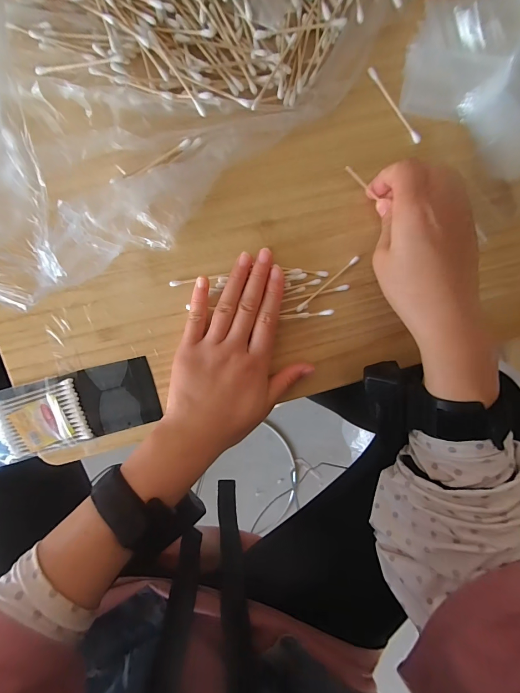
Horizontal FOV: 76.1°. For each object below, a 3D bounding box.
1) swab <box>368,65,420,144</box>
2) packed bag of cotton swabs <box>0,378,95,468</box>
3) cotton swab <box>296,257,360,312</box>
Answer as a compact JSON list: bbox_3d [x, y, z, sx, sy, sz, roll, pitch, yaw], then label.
[{"bbox_3d":[0.112,-0.200,0.275,0.006,0.004,0.071,-38,98,3],"label":"swab"},{"bbox_3d":[-0.214,0.069,0.296,0.112,0.010,0.066,-17,99,0],"label":"packed bag of cotton swabs"},{"bbox_3d":[0.059,-0.054,0.288,0.069,0.005,0.006,-40,98,4],"label":"cotton swab"}]

